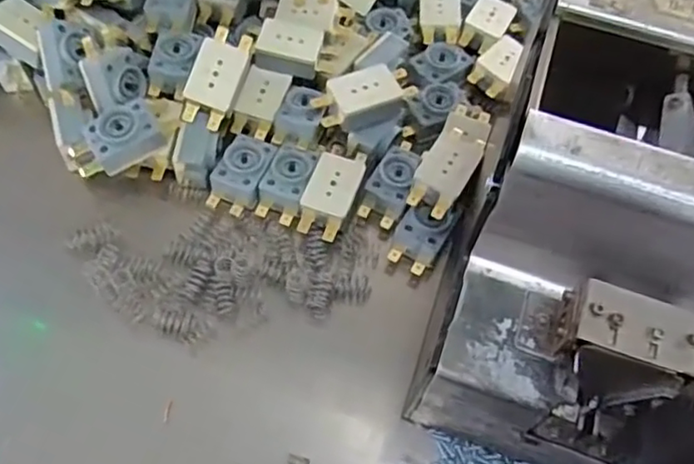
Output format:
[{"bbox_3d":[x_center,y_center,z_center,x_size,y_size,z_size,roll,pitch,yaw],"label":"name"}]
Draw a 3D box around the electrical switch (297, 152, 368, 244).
[{"bbox_3d":[-0.009,-0.021,0.353,0.026,0.013,0.052,19,61,7],"label":"electrical switch"}]

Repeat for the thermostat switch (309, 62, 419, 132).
[{"bbox_3d":[0.011,-0.074,0.367,0.058,0.028,0.027,-22,64,-15],"label":"thermostat switch"}]

